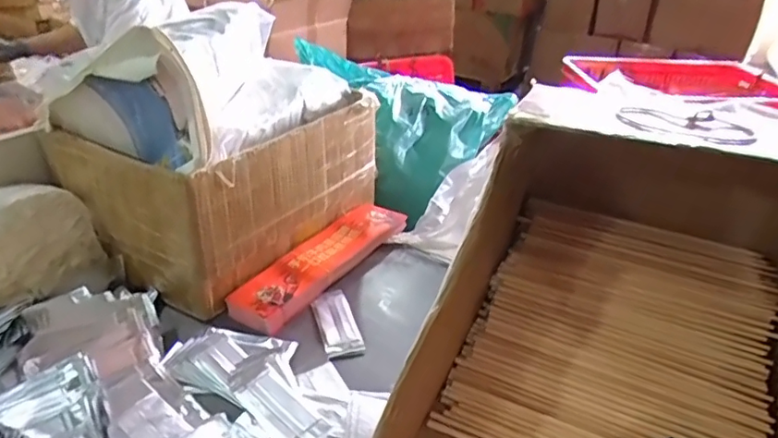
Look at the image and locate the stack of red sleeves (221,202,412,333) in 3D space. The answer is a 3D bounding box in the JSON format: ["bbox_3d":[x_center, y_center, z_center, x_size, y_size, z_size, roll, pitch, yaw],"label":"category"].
[{"bbox_3d":[-0.097,0.056,0.846,0.097,0.029,0.335,20,35,27],"label":"stack of red sleeves"}]

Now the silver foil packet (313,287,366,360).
[{"bbox_3d":[-0.071,0.136,0.745,0.052,0.009,0.129,-8,32,-17],"label":"silver foil packet"}]

